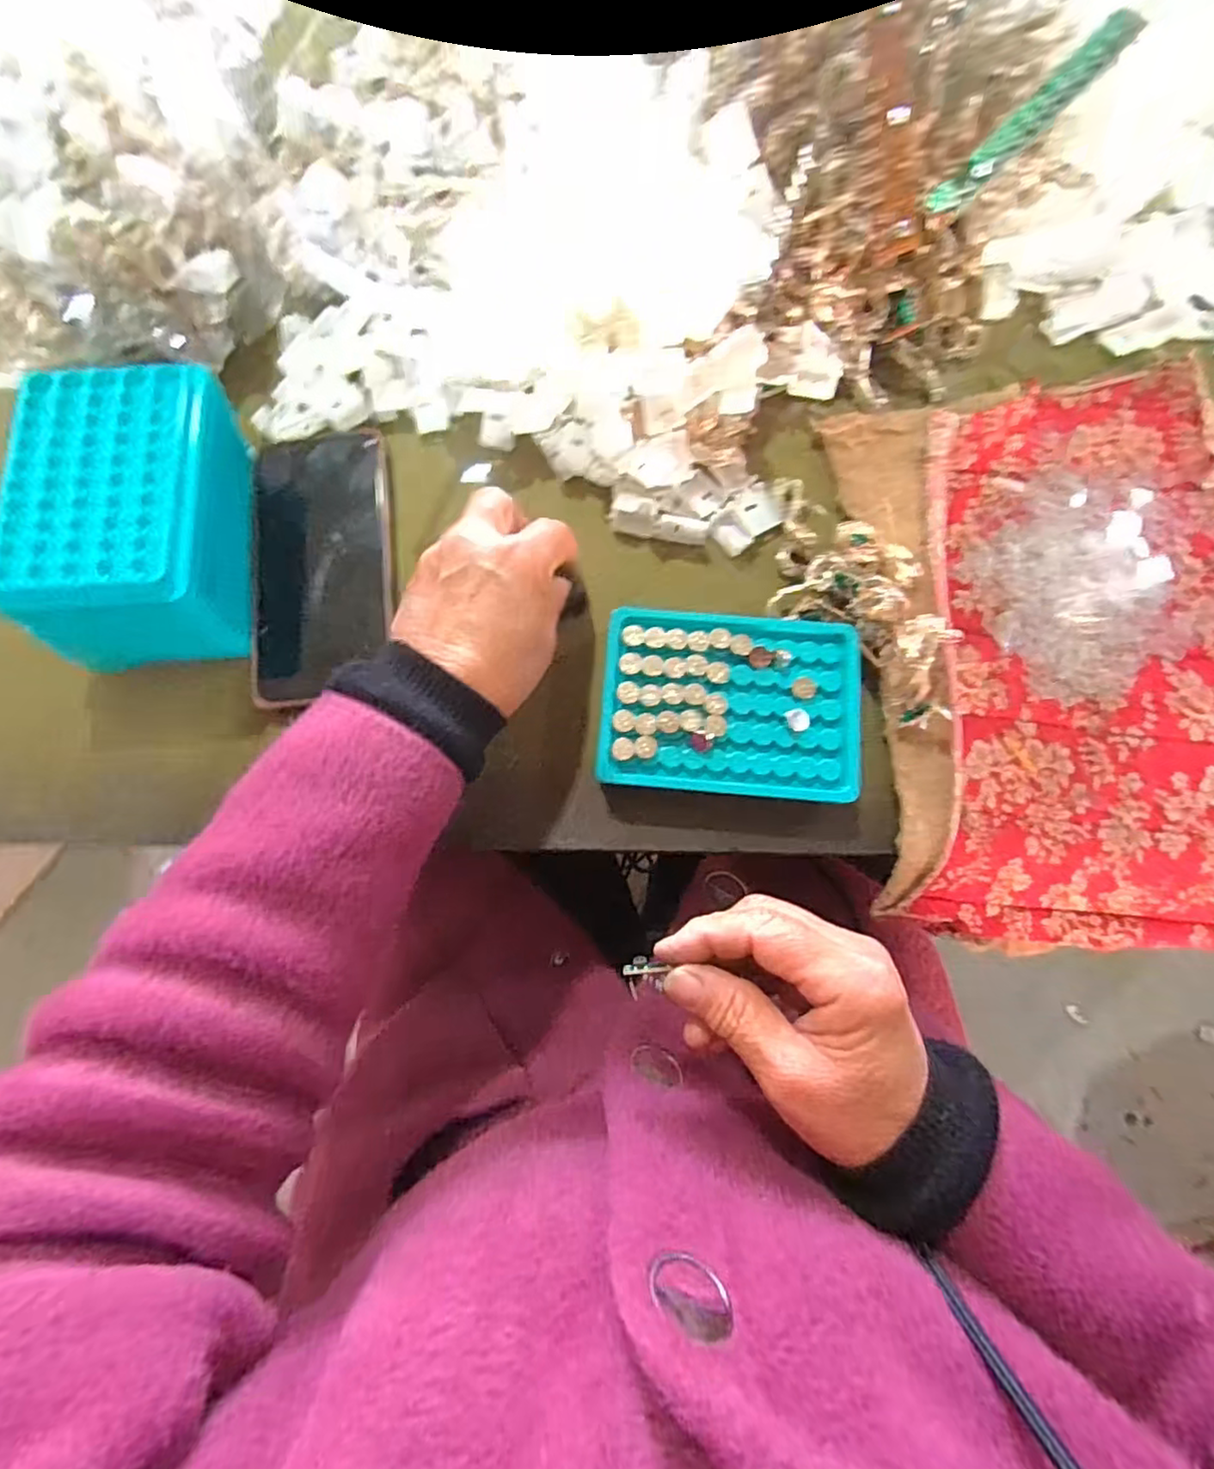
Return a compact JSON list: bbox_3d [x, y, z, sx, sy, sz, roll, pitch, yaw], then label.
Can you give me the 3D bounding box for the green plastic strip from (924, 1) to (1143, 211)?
[{"bbox_3d":[0.229,-0.334,0.358,0.117,0.011,0.022,-42,81,14],"label":"green plastic strip"}]

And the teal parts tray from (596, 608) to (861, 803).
[{"bbox_3d":[0.064,-0.016,0.352,0.130,0.024,0.094,5,76,1],"label":"teal parts tray"}]

